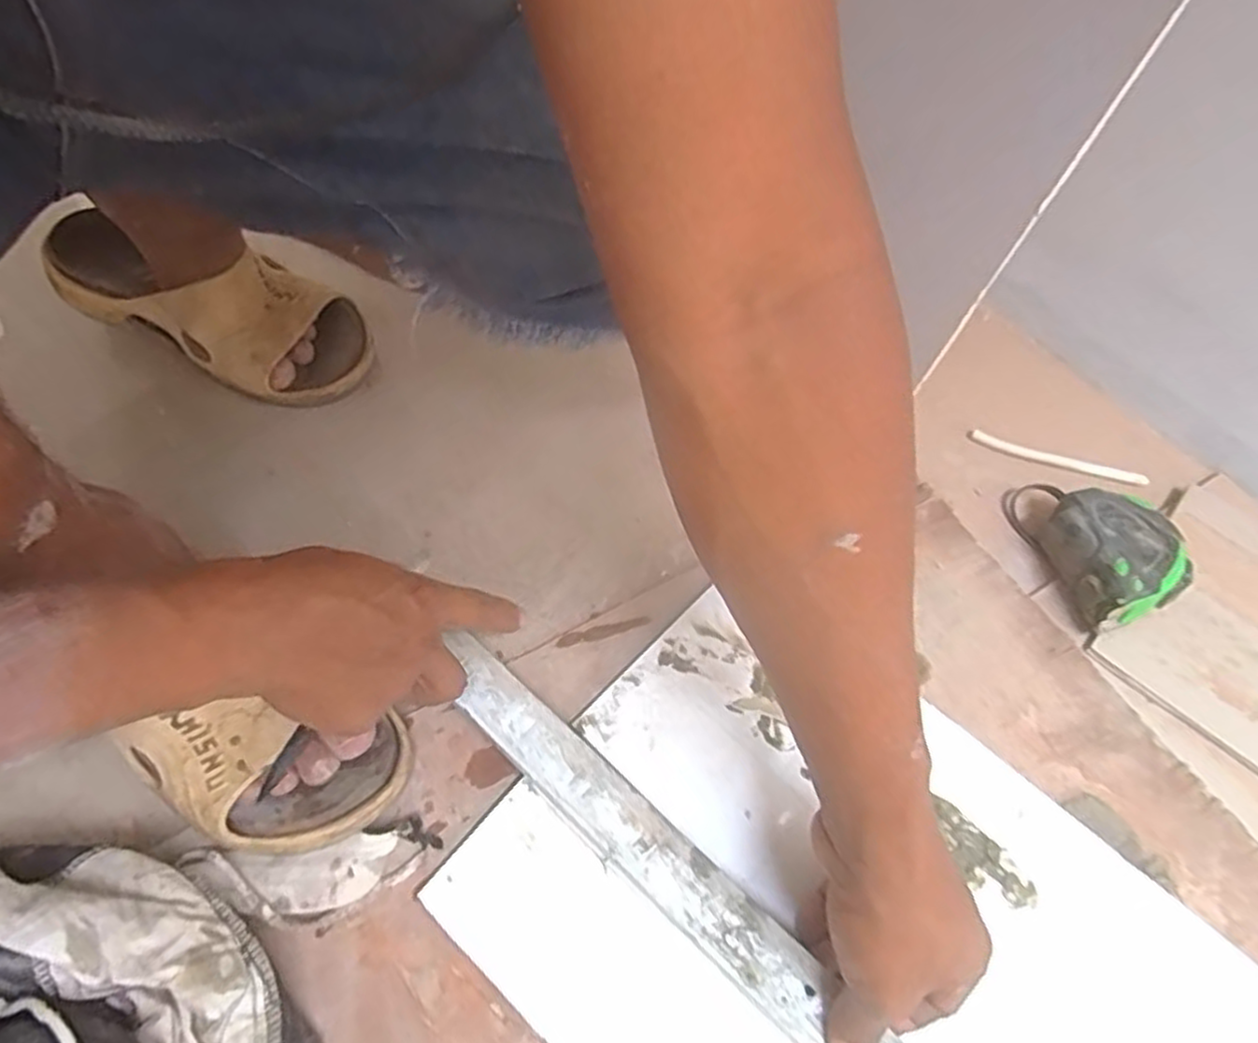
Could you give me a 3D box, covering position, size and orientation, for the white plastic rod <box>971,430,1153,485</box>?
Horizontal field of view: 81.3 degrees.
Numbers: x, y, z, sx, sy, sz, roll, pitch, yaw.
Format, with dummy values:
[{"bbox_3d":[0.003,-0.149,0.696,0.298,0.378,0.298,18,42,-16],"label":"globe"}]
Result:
[{"bbox_3d":[0.346,-0.049,0.592,0.141,0.010,0.013,16,59,7],"label":"white plastic rod"}]

